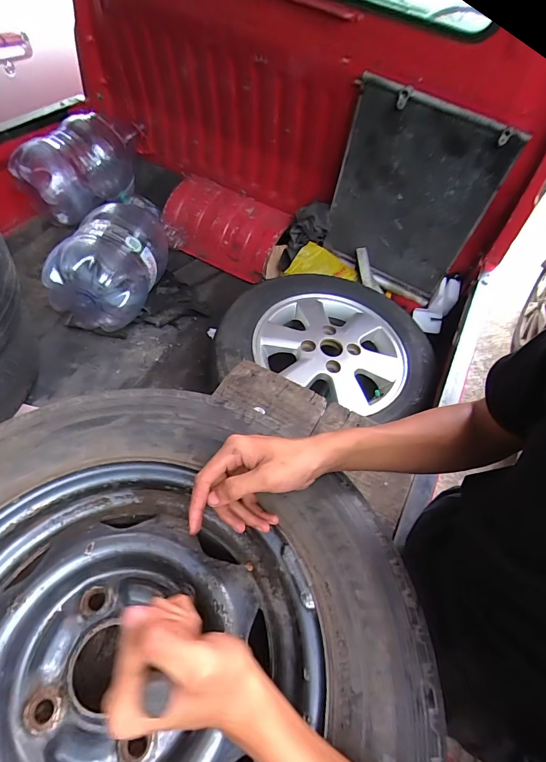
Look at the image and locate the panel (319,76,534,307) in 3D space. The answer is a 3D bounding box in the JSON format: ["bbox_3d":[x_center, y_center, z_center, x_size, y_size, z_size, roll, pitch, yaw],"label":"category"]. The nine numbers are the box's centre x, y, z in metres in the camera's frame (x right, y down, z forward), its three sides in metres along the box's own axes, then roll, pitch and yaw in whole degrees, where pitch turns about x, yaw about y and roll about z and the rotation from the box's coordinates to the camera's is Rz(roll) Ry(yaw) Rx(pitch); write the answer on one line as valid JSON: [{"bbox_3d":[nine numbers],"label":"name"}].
[{"bbox_3d":[0.350,-0.466,1.040,0.381,0.500,0.043,20,55,5],"label":"panel"}]

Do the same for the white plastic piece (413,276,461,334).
[{"bbox_3d":[0.486,-0.218,1.157,0.087,0.053,0.183,35,86,17],"label":"white plastic piece"}]

